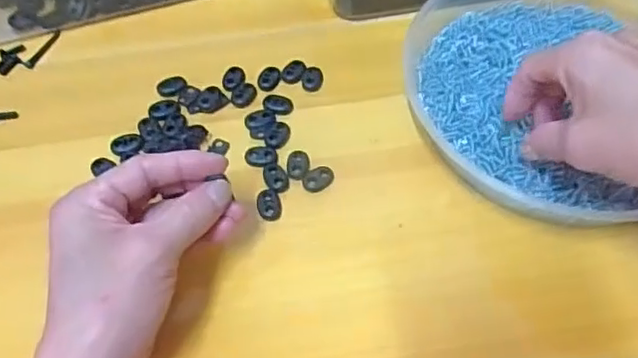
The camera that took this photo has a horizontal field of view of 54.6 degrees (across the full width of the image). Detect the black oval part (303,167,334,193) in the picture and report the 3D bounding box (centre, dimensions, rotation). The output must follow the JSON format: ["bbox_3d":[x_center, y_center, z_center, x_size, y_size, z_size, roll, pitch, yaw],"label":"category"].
[{"bbox_3d":[0.000,0.000,0.414,0.022,0.004,0.014,-35,63,-20],"label":"black oval part"}]

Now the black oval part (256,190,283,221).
[{"bbox_3d":[-0.032,0.017,0.408,0.015,0.004,0.023,-10,58,-6],"label":"black oval part"}]

